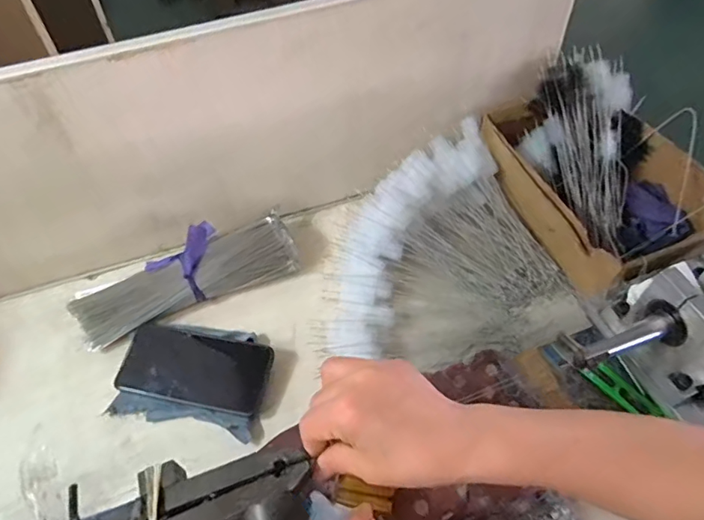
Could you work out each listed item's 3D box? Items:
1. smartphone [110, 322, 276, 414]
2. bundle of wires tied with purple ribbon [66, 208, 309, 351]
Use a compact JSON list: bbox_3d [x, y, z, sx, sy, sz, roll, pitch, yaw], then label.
[{"bbox_3d":[-0.171,0.118,0.543,0.157,0.015,0.078,11,62,5],"label":"smartphone"},{"bbox_3d":[-0.194,0.017,0.587,0.255,0.067,0.076,-21,55,-14],"label":"bundle of wires tied with purple ribbon"}]

